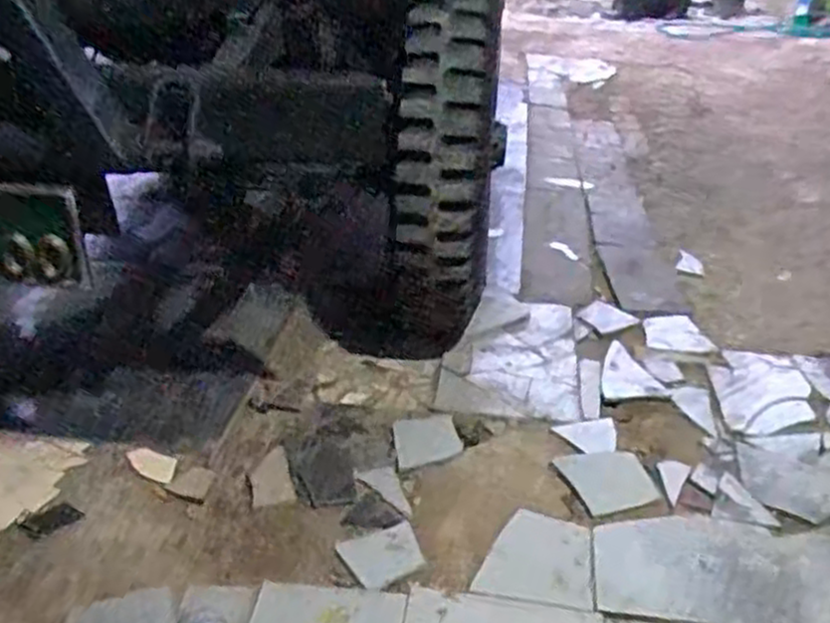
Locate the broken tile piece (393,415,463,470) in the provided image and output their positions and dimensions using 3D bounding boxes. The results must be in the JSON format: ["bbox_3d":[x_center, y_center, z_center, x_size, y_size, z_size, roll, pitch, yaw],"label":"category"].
[{"bbox_3d":[0.017,0.210,1.303,0.111,0.008,0.106,-8,33,-13],"label":"broken tile piece"}]

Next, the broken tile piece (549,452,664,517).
[{"bbox_3d":[0.297,0.257,1.217,0.120,0.010,0.120,-8,33,-14],"label":"broken tile piece"}]

